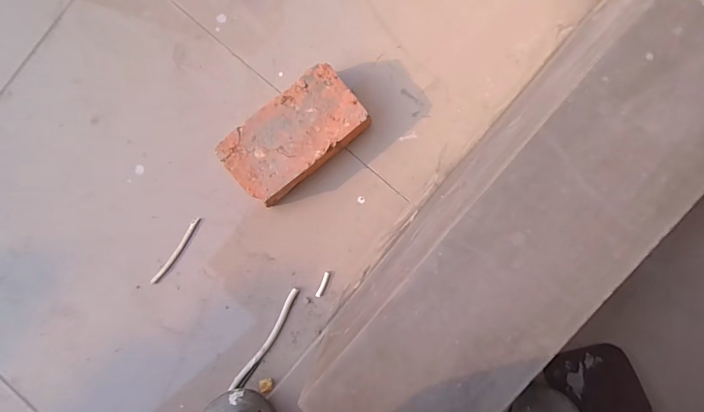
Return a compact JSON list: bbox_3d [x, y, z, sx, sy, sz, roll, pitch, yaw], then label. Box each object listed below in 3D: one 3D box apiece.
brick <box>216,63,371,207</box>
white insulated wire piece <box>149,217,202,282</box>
[{"bbox_3d":[-0.075,-0.091,0.537,0.187,0.056,0.103,-39,88,4],"label":"brick"},{"bbox_3d":[-0.252,0.064,0.573,0.010,0.010,0.110,34,91,6],"label":"white insulated wire piece"}]

